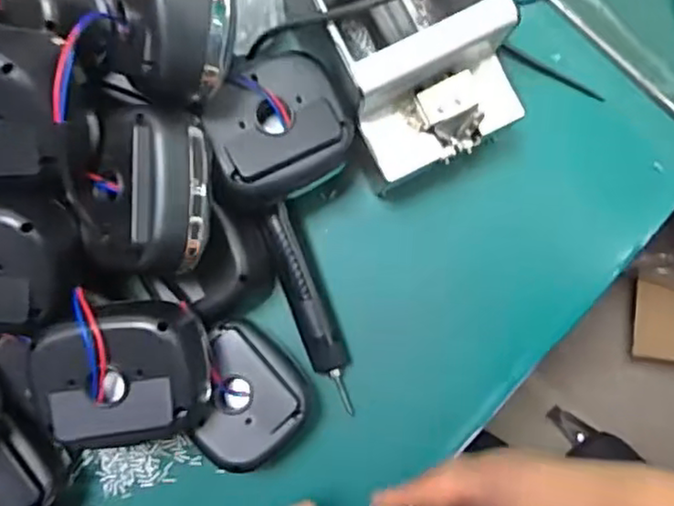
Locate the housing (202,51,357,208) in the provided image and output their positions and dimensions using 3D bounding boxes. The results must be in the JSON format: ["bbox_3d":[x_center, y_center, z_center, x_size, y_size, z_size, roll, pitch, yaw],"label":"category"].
[{"bbox_3d":[-0.047,-0.096,0.506,0.109,0.053,0.096,-26,94,-13],"label":"housing"}]

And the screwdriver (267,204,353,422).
[{"bbox_3d":[-0.022,0.050,0.563,0.032,0.028,0.181,-22,89,-2],"label":"screwdriver"}]

